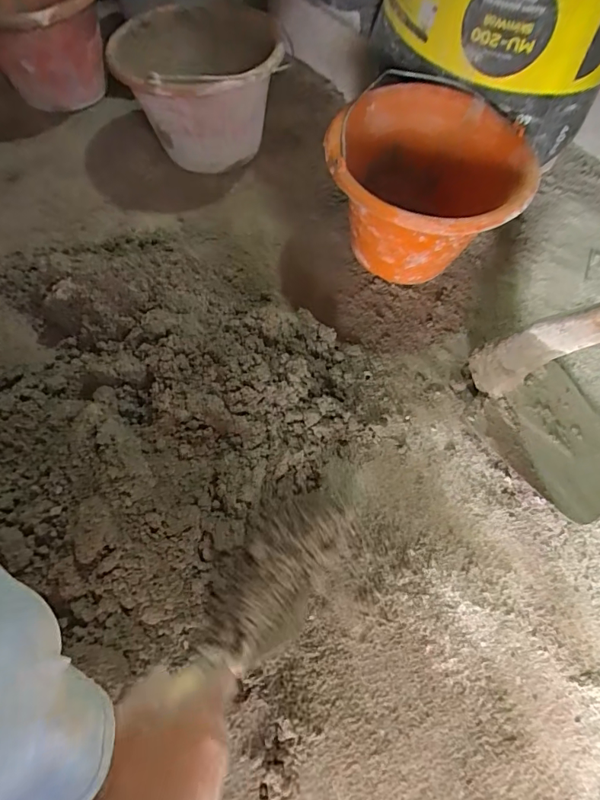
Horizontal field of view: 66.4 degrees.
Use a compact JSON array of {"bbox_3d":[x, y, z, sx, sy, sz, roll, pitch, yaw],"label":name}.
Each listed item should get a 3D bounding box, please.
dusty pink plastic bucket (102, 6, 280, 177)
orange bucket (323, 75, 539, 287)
[{"bbox_3d":[-0.147,-0.458,0.709,0.222,0.188,0.211,1,63,-3],"label":"dusty pink plastic bucket"},{"bbox_3d":[0.159,-0.270,0.630,0.242,0.177,0.242,1,62,-2],"label":"orange bucket"}]

